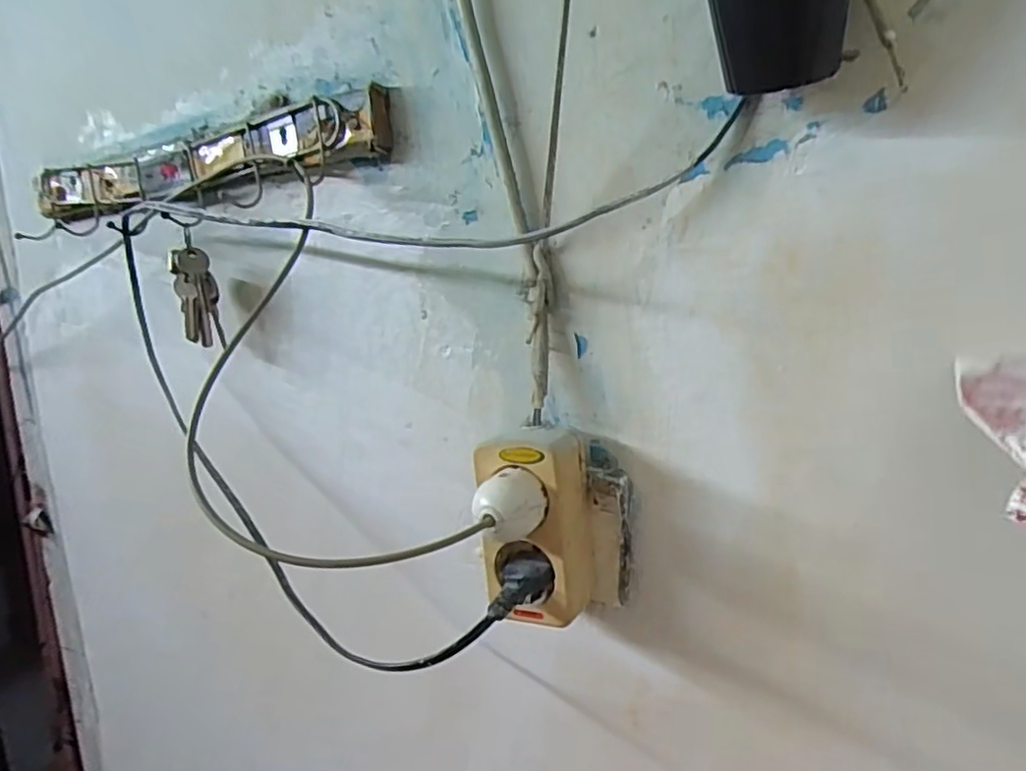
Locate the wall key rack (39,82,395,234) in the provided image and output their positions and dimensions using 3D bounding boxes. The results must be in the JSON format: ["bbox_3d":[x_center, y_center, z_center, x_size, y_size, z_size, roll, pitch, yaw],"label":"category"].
[{"bbox_3d":[-0.275,-0.175,0.539,0.440,0.058,0.047,4,11,33],"label":"wall key rack"}]

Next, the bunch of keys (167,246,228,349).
[{"bbox_3d":[-0.253,-0.071,0.520,0.034,0.075,0.020,-7,10,-26],"label":"bunch of keys"}]

